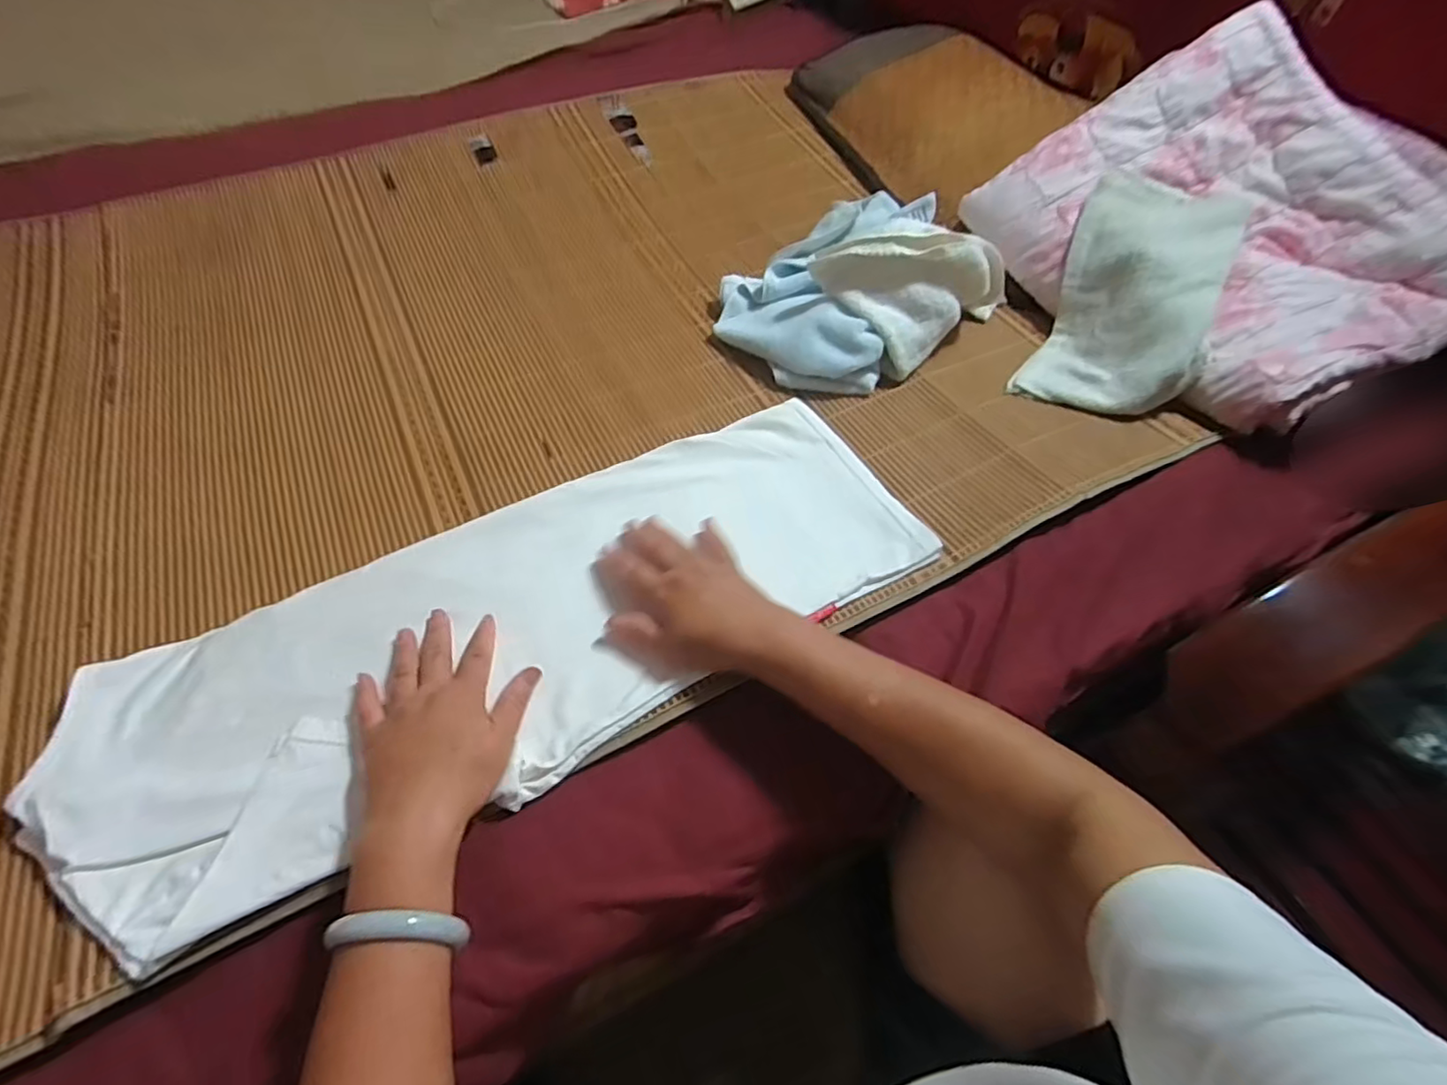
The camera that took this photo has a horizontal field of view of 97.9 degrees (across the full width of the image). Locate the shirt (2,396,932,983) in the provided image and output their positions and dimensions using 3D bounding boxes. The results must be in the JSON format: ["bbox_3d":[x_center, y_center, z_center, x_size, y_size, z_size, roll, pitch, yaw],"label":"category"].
[{"bbox_3d":[-0.144,0.056,0.515,0.659,0.020,0.244,-24,59,-19],"label":"shirt"}]

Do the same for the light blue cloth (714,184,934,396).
[{"bbox_3d":[0.141,-0.307,0.729,0.271,0.102,0.231,-33,62,-21],"label":"light blue cloth"}]

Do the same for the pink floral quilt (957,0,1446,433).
[{"bbox_3d":[0.562,-0.353,0.690,0.357,0.081,0.443,-35,70,2],"label":"pink floral quilt"}]

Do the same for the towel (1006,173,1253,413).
[{"bbox_3d":[0.453,-0.275,0.699,0.165,0.066,0.295,17,82,34],"label":"towel"}]

